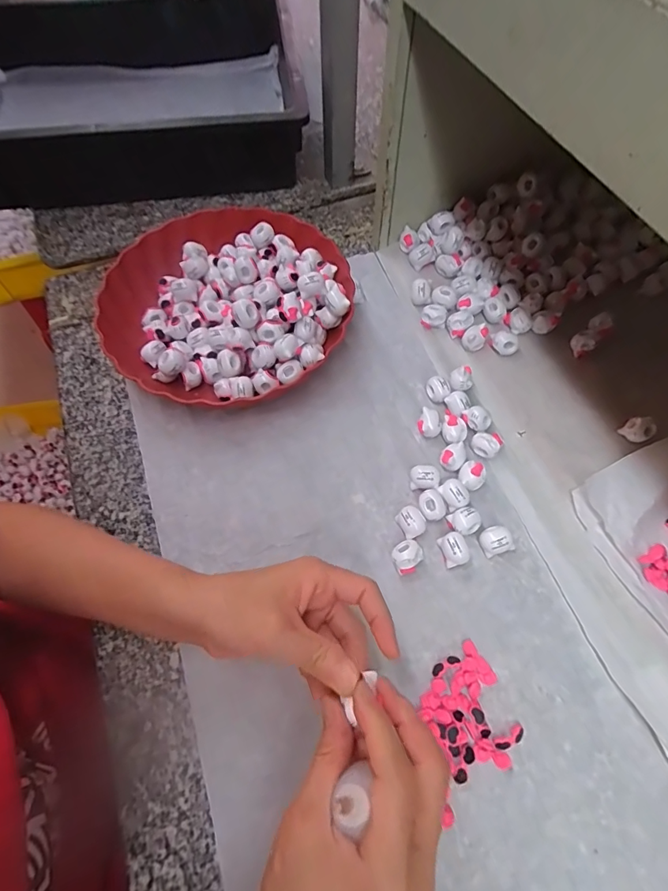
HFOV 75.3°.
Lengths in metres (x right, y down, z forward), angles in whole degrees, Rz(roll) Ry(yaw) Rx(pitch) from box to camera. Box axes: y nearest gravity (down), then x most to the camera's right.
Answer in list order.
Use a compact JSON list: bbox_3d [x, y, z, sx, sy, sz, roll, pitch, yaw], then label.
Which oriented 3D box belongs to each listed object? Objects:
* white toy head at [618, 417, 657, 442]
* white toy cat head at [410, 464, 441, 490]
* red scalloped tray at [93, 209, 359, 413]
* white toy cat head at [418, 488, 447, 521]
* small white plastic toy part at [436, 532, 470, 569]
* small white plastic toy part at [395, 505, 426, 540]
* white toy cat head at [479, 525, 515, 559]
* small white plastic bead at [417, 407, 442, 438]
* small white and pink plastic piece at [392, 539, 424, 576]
[{"bbox_3d":[0.267,-0.014,0.379,0.019,0.017,0.021,-30,68,-14],"label":"white toy head"},{"bbox_3d":[0.080,0.029,0.379,0.024,0.019,0.019,7,64,3],"label":"white toy cat head"},{"bbox_3d":[-0.104,-0.145,0.442,0.243,0.058,0.236,19,65,8],"label":"red scalloped tray"},{"bbox_3d":[0.083,0.052,0.369,0.022,0.020,0.025,-24,67,-12],"label":"white toy cat head"},{"bbox_3d":[0.099,0.085,0.355,0.022,0.017,0.025,-17,66,-8],"label":"small white plastic toy part"},{"bbox_3d":[0.065,0.065,0.364,0.020,0.021,0.025,-21,66,-10],"label":"small white plastic toy part"},{"bbox_3d":[0.133,0.079,0.357,0.024,0.021,0.021,-17,66,-8],"label":"white toy cat head"},{"bbox_3d":[0.088,-0.020,0.402,0.021,0.016,0.024,12,65,5],"label":"small white plastic bead"},{"bbox_3d":[0.059,0.091,0.352,0.021,0.019,0.026,34,68,15],"label":"small white and pink plastic piece"}]

